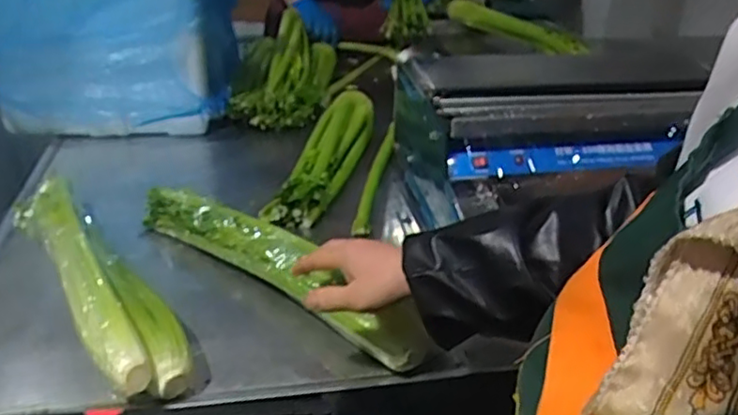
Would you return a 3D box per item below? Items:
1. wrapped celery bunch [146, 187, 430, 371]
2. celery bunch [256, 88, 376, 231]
[{"bbox_3d":[-0.111,0.056,0.735,0.407,0.067,0.080,27,37,30],"label":"wrapped celery bunch"},{"bbox_3d":[-0.063,-0.103,1.073,0.094,0.061,0.466,7,30,9],"label":"celery bunch"}]

